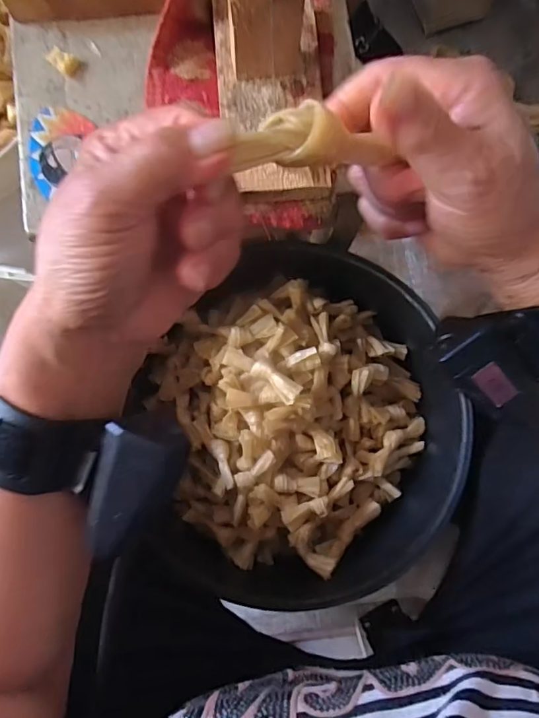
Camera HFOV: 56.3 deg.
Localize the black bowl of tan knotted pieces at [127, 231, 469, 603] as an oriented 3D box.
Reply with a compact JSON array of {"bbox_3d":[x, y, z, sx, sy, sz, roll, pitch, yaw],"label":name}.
[{"bbox_3d":[0.019,0.061,0.464,0.264,0.108,0.277,0,81,-1],"label":"black bowl of tan knotted pieces"}]

